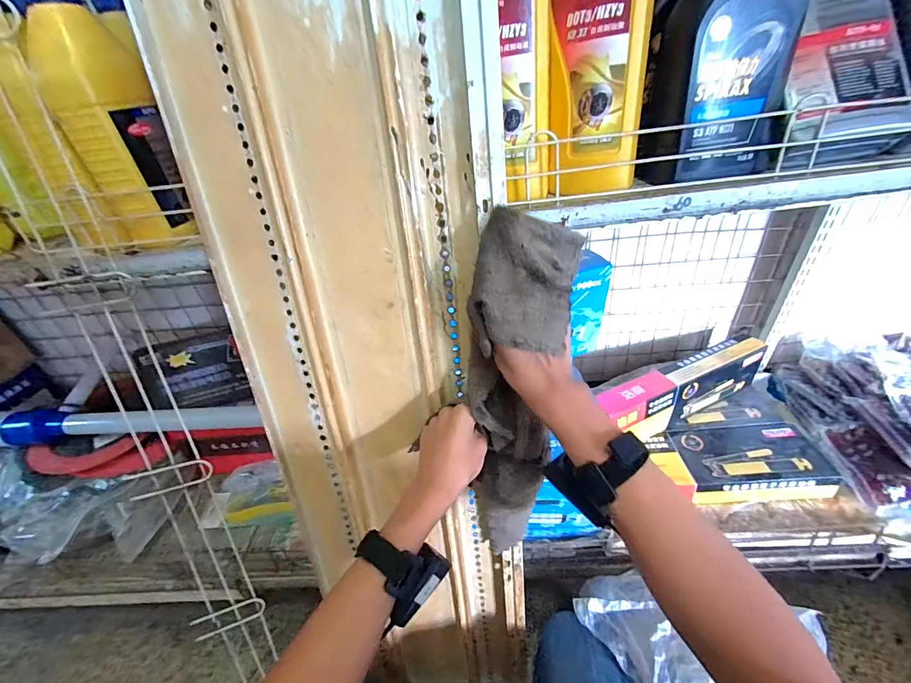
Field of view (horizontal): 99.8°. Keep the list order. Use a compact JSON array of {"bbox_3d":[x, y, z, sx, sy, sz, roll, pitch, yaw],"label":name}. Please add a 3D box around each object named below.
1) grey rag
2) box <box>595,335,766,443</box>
[{"bbox_3d":[0.061,0.080,0.449,0.095,0.428,0.102,-22,38,-33],"label":"grey rag"},{"bbox_3d":[0.511,0.115,0.863,0.419,0.147,0.079,-18,37,-15],"label":"box"}]

